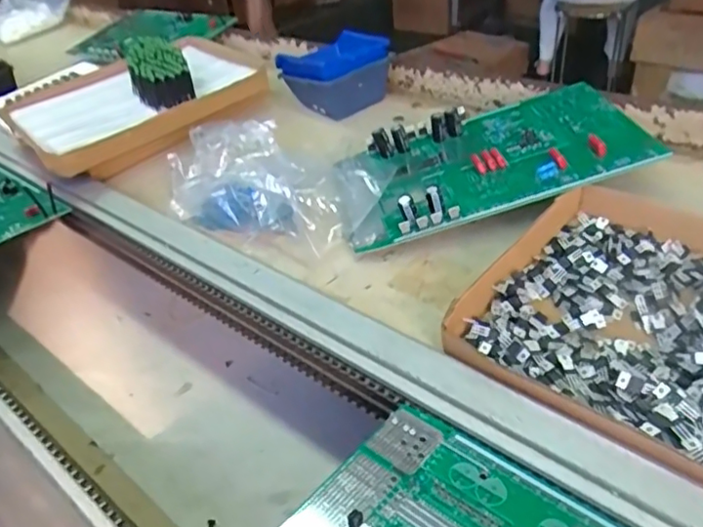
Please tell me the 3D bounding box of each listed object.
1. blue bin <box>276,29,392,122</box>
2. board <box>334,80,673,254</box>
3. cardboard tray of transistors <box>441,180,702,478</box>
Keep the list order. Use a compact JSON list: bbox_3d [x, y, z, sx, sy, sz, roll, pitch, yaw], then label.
[{"bbox_3d":[-0.022,-0.260,0.852,0.121,0.089,0.122,-26,37,-26],"label":"blue bin"},{"bbox_3d":[0.137,-0.112,0.634,0.315,0.051,0.195,-19,38,-3],"label":"board"},{"bbox_3d":[0.263,0.040,0.443,0.308,0.031,0.265,21,43,37],"label":"cardboard tray of transistors"}]

